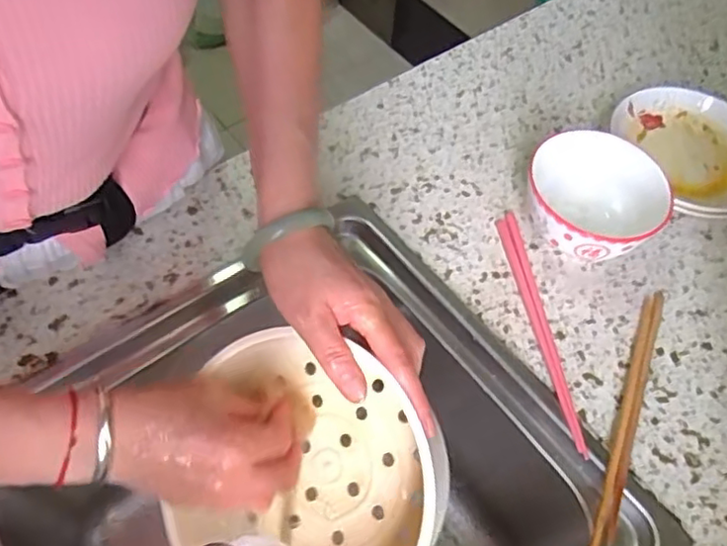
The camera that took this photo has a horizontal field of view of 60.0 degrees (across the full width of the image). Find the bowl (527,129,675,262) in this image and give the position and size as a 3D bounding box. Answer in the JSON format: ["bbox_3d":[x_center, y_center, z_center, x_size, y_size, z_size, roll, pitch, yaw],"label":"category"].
[{"bbox_3d":[0.210,-0.055,0.577,0.115,0.071,0.113,2,57,-3],"label":"bowl"}]

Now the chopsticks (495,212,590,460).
[{"bbox_3d":[0.153,0.041,0.544,0.019,0.009,0.233,-5,58,-8],"label":"chopsticks"}]

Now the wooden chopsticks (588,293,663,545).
[{"bbox_3d":[0.213,0.108,0.501,0.018,0.011,0.236,23,58,10],"label":"wooden chopsticks"}]

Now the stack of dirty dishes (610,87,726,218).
[{"bbox_3d":[0.340,-0.125,0.654,0.151,0.034,0.170,-26,63,-19],"label":"stack of dirty dishes"}]

